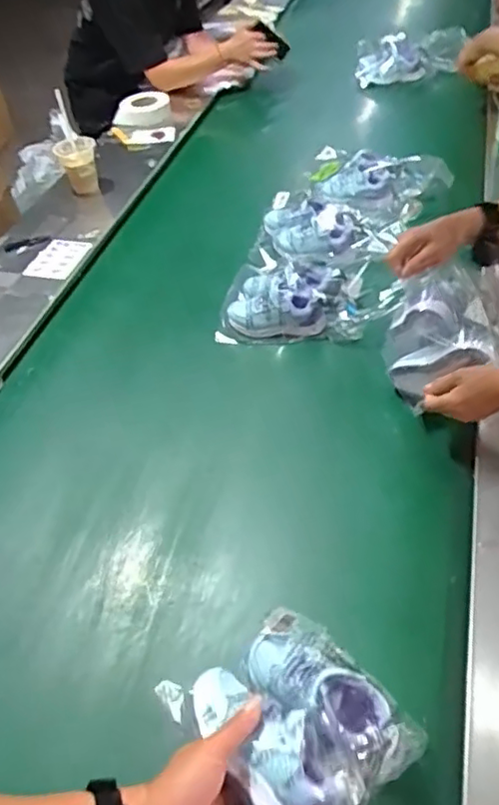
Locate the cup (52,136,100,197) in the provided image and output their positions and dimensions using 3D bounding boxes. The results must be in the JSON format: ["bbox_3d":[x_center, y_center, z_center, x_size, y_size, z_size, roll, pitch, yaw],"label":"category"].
[{"bbox_3d":[-0.400,-0.559,1.434,0.090,0.111,0.097,-4,47,5],"label":"cup"}]

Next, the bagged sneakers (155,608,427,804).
[{"bbox_3d":[0.041,0.312,0.584,0.197,0.083,0.201,-36,52,-27],"label":"bagged sneakers"}]

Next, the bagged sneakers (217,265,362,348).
[{"bbox_3d":[0.077,-0.176,1.112,0.239,0.094,0.148,2,48,11],"label":"bagged sneakers"}]

